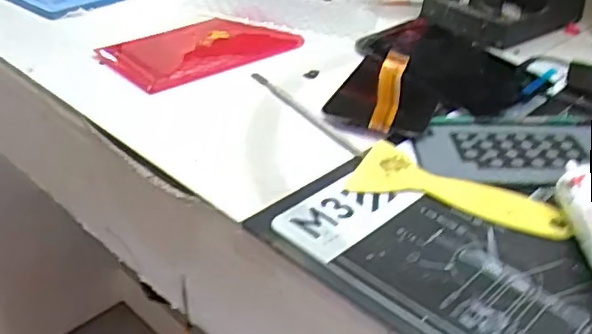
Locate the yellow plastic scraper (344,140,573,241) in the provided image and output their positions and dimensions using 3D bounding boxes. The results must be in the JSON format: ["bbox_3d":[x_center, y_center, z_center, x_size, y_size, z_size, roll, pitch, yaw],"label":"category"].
[{"bbox_3d":[0.094,0.014,0.364,0.119,0.005,0.048,15,36,18],"label":"yellow plastic scraper"}]

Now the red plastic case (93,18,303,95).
[{"bbox_3d":[-0.085,-0.102,0.538,0.152,0.016,0.101,-25,43,-35],"label":"red plastic case"}]

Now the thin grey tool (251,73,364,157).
[{"bbox_3d":[0.005,-0.040,0.449,0.008,0.008,0.136,-18,39,-28],"label":"thin grey tool"}]

